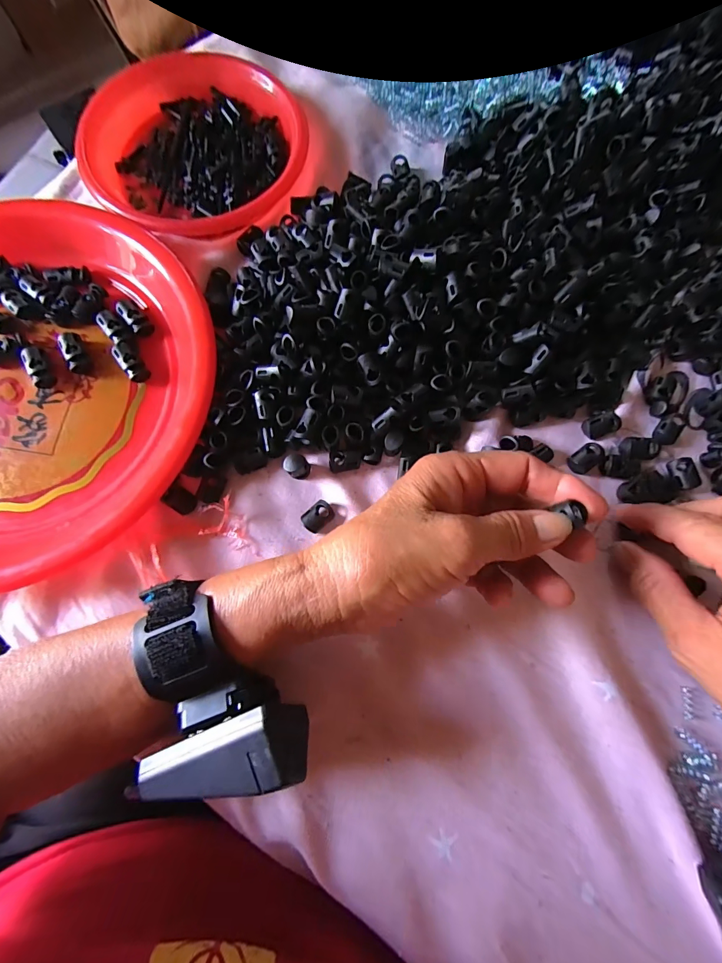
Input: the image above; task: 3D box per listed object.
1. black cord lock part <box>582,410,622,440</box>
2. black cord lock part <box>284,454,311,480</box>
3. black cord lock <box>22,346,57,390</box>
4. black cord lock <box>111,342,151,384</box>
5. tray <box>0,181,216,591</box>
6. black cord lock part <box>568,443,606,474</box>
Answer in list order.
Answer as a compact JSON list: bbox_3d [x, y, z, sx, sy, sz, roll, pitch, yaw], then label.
[{"bbox_3d":[0.155,-0.037,0.246,0.021,0.009,0.016,-26,77,-6],"label":"black cord lock part"},{"bbox_3d":[-0.039,-0.009,0.239,0.014,0.018,0.012,-38,78,-9],"label":"black cord lock part"},{"bbox_3d":[-0.211,-0.076,0.251,0.011,0.009,0.030,-28,77,-7],"label":"black cord lock"},{"bbox_3d":[-0.154,-0.080,0.255,0.012,0.007,0.029,-34,93,-7],"label":"black cord lock"},{"bbox_3d":[-0.226,-0.068,0.242,0.262,0.024,0.251,16,76,4],"label":"tray"},{"bbox_3d":[0.142,-0.015,0.242,0.020,0.009,0.014,-37,78,-9],"label":"black cord lock part"}]

